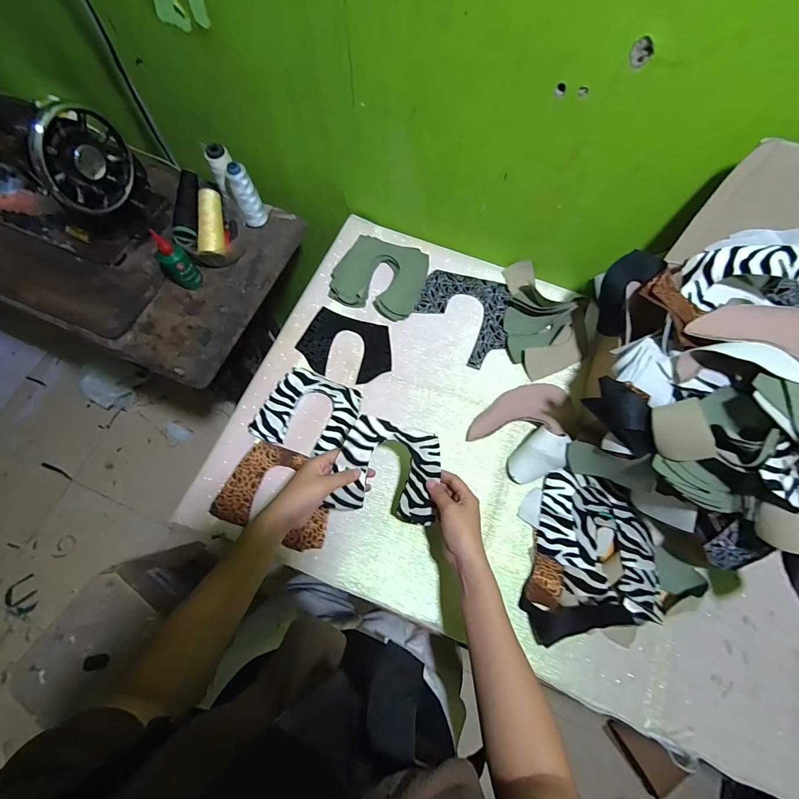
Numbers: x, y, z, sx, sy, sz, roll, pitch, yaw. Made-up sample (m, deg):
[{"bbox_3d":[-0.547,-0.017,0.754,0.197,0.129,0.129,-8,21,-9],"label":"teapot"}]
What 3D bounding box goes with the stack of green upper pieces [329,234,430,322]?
[{"bbox_3d":[-0.034,-0.222,0.655,0.153,0.029,0.137,16,72,4],"label":"stack of green upper pieces"}]

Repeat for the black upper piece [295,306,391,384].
[{"bbox_3d":[-0.090,-0.090,0.631,0.155,0.007,0.112,17,75,0],"label":"black upper piece"}]

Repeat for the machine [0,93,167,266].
[{"bbox_3d":[-0.630,-0.402,0.600,0.373,0.208,0.194,24,73,7],"label":"machine"}]

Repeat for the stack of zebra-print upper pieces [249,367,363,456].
[{"bbox_3d":[-0.144,0.021,0.582,0.144,0.019,0.125,19,72,5],"label":"stack of zebra-print upper pieces"}]

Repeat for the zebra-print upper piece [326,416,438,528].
[{"bbox_3d":[-0.014,0.095,0.492,0.135,0.016,0.131,10,90,-10],"label":"zebra-print upper piece"}]

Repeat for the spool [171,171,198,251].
[{"bbox_3d":[-0.369,-0.332,0.632,0.033,0.035,0.134,1,87,-1],"label":"spool"}]

